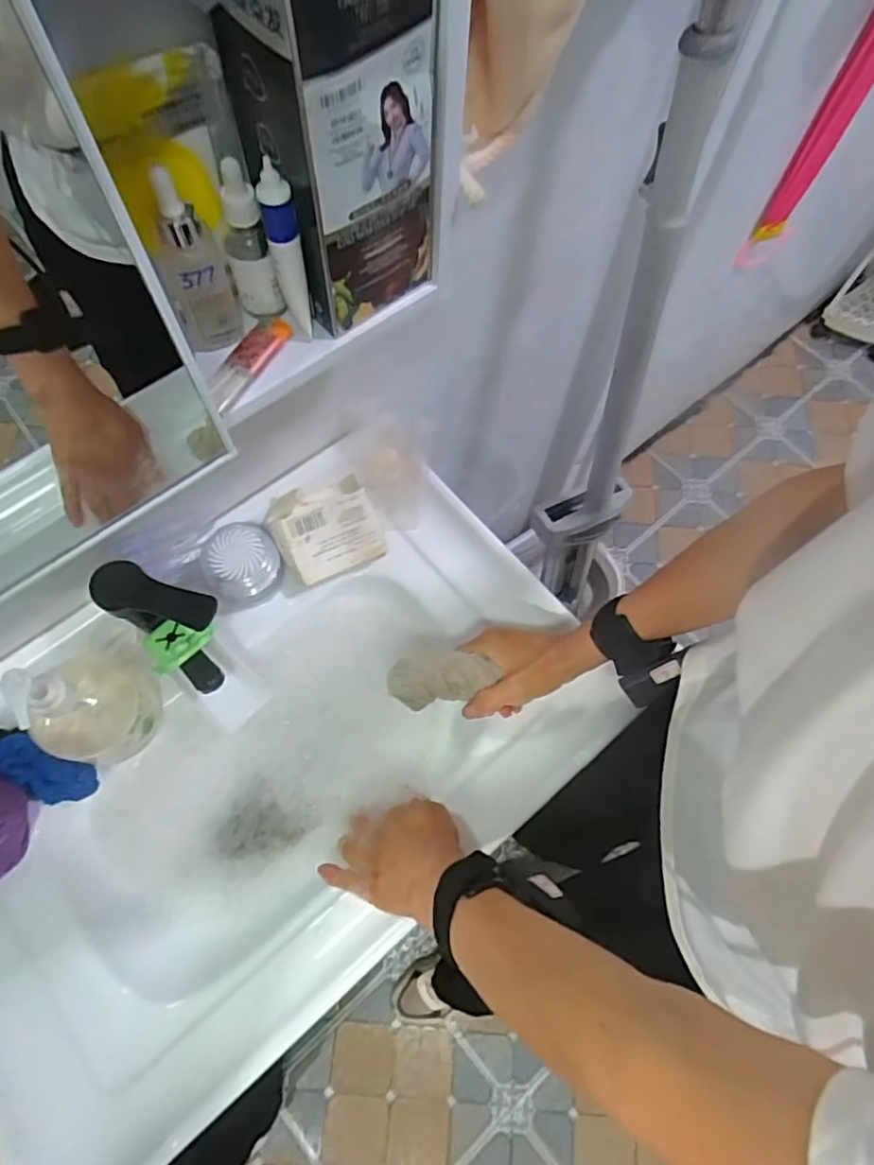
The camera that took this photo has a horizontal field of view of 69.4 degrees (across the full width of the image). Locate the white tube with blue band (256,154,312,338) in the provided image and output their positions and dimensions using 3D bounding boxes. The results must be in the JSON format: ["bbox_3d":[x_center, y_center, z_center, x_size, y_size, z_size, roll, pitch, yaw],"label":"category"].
[{"bbox_3d":[-0.089,-0.195,0.375,0.019,0.105,0.023,-10,68,-6],"label":"white tube with blue band"}]

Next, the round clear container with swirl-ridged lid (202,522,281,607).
[{"bbox_3d":[-0.183,-0.016,0.599,0.066,0.052,0.067,1,67,-2],"label":"round clear container with swirl-ridged lid"}]

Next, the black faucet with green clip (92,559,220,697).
[{"bbox_3d":[-0.225,0.042,0.531,0.099,0.124,0.054,22,68,7],"label":"black faucet with green clip"}]

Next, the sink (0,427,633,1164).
[{"bbox_3d":[-0.157,0.152,0.580,0.584,0.122,0.391,-38,74,-16],"label":"sink"}]

